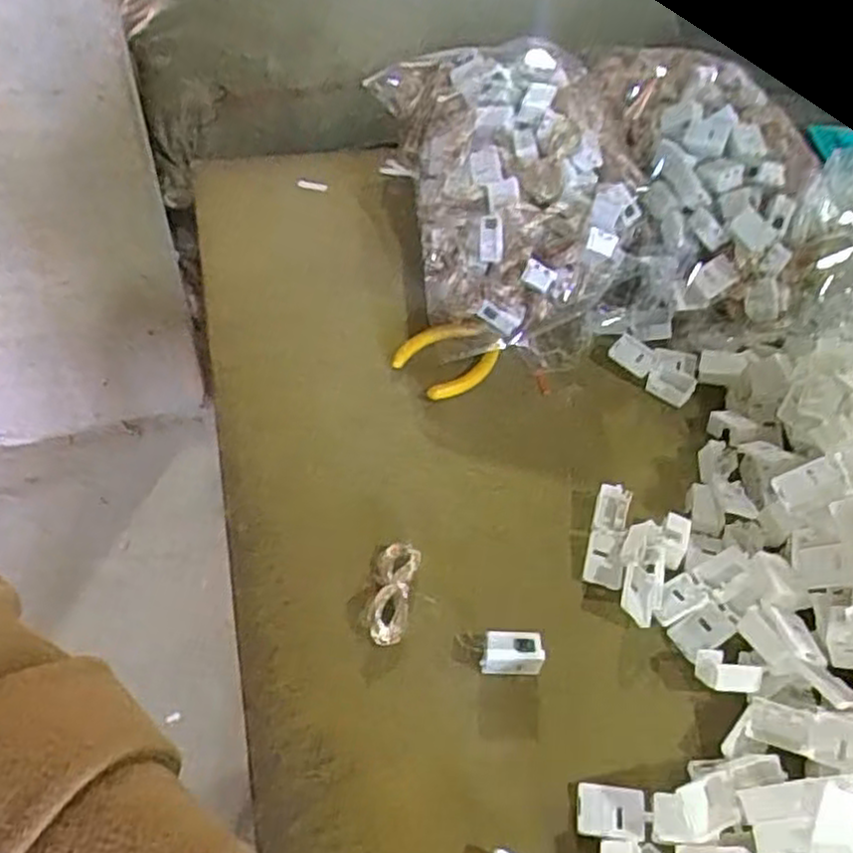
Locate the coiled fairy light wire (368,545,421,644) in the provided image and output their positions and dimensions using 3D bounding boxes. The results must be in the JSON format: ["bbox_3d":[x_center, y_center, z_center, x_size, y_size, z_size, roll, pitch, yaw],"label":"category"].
[{"bbox_3d":[-0.016,0.079,0.359,0.019,0.012,0.050,9,49,4],"label":"coiled fairy light wire"}]

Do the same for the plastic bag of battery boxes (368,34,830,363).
[{"bbox_3d":[0.113,-0.169,0.511,0.267,0.108,0.247,-1,49,-5],"label":"plastic bag of battery boxes"}]

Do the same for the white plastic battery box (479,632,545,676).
[{"bbox_3d":[0.038,0.102,0.340,0.027,0.020,0.013,-1,49,-5],"label":"white plastic battery box"}]

